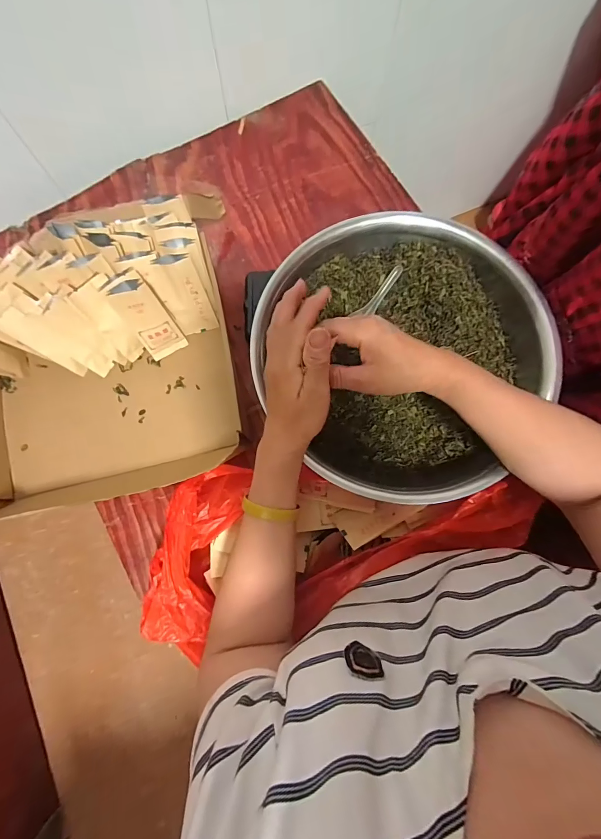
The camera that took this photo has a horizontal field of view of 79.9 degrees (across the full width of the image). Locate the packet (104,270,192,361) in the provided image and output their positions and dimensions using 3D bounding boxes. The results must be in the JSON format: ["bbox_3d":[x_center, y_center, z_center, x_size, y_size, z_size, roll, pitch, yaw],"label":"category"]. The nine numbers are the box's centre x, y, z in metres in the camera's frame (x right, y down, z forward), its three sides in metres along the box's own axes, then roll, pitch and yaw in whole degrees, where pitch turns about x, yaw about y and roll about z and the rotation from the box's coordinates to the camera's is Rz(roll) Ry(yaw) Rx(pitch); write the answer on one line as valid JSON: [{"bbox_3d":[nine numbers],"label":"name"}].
[{"bbox_3d":[-0.193,-0.129,0.460,0.048,0.109,0.029,-25,57,-1],"label":"packet"}]

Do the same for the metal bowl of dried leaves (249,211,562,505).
[{"bbox_3d":[0.113,-0.071,0.429,0.332,0.091,0.321,0,78,0],"label":"metal bowl of dried leaves"}]

